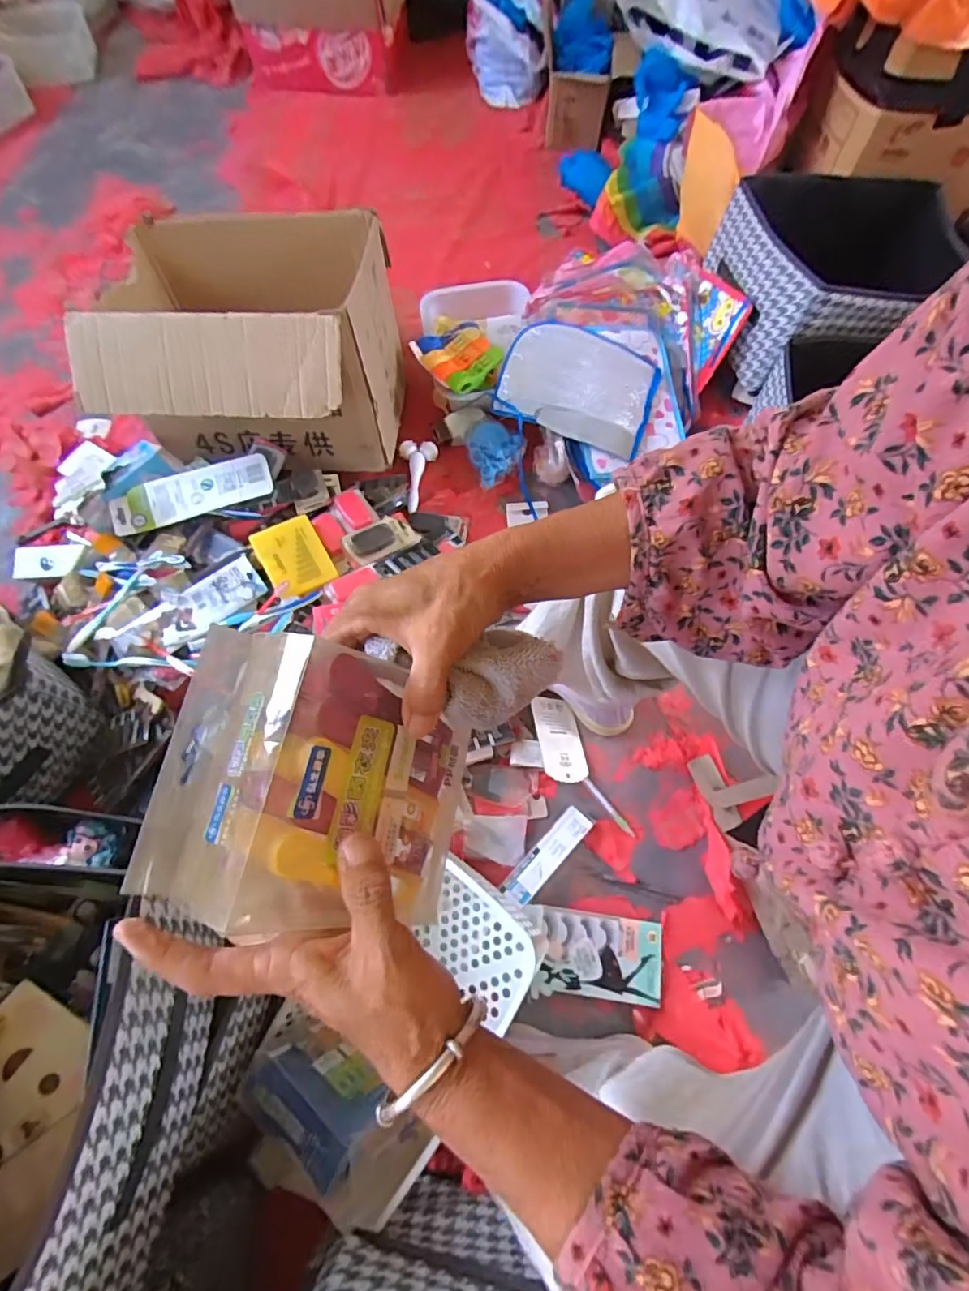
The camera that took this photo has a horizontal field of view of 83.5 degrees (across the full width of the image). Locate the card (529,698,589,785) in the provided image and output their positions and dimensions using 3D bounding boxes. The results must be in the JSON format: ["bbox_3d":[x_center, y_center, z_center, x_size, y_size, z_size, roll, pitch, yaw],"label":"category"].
[{"bbox_3d":[0.106,0.130,0.763,0.068,0.008,0.120,-1,63,-26],"label":"card"}]

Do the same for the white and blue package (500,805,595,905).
[{"bbox_3d":[0.081,0.270,0.706,0.139,0.030,0.038,-42,72,-17],"label":"white and blue package"}]

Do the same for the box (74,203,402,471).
[{"bbox_3d":[-0.350,-0.447,0.843,0.392,0.254,0.334,1,65,0],"label":"box"}]

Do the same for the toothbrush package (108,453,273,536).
[{"bbox_3d":[-0.438,-0.230,0.811,0.230,0.024,0.074,-19,67,-9],"label":"toothbrush package"}]

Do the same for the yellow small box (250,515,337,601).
[{"bbox_3d":[-0.279,-0.130,0.797,0.091,0.020,0.113,-28,80,-14],"label":"yellow small box"}]

